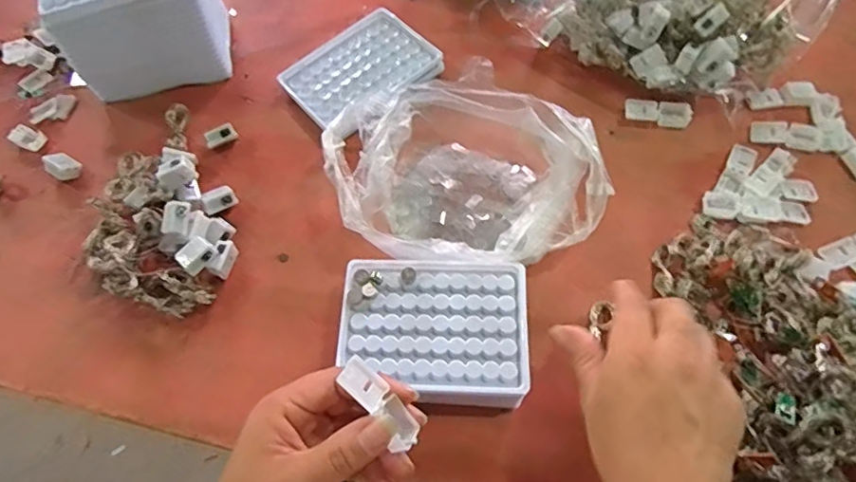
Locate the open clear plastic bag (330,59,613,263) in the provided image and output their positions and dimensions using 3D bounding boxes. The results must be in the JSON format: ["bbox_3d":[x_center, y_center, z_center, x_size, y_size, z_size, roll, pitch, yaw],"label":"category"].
[{"bbox_3d":[0.029,-0.051,0.441,0.196,0.065,0.150,-11,63,-2],"label":"open clear plastic bag"}]

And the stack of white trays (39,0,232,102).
[{"bbox_3d":[-0.264,-0.210,0.517,0.133,0.107,0.098,-12,63,-3],"label":"stack of white trays"}]

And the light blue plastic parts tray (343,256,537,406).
[{"bbox_3d":[0.005,0.066,0.401,0.129,0.034,0.097,0,63,3],"label":"light blue plastic parts tray"}]

